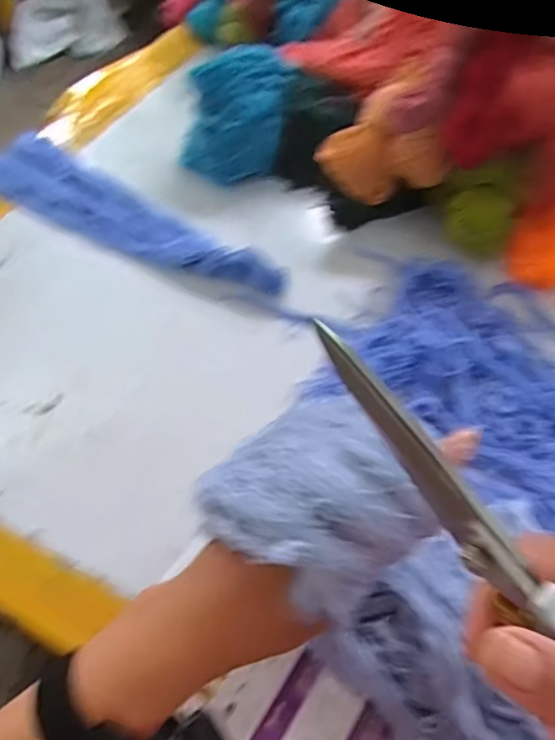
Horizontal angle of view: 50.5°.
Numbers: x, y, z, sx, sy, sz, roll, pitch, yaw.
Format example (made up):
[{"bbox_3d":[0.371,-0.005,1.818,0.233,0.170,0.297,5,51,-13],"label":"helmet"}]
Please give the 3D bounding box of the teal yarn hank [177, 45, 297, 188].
[{"bbox_3d":[-0.046,-0.289,0.679,0.140,0.105,0.116,-6,54,-1],"label":"teal yarn hank"}]

